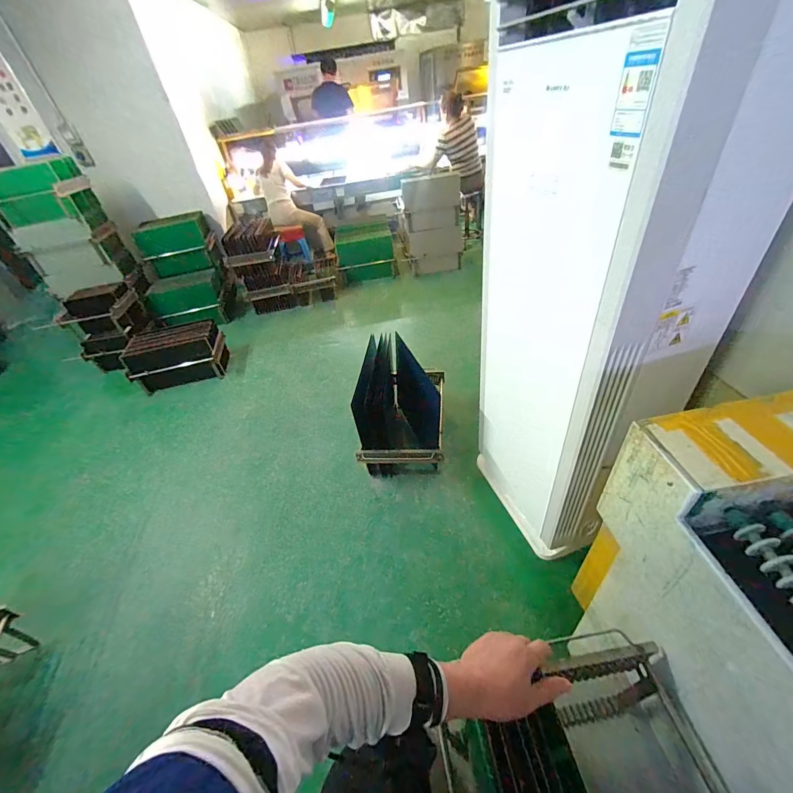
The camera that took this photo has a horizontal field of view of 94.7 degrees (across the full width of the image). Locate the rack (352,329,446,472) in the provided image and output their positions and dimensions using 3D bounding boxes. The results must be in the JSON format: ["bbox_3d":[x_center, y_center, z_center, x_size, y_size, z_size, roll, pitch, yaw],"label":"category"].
[{"bbox_3d":[0.028,0.038,1.835,0.407,0.495,0.510,-2,42,8],"label":"rack"}]

